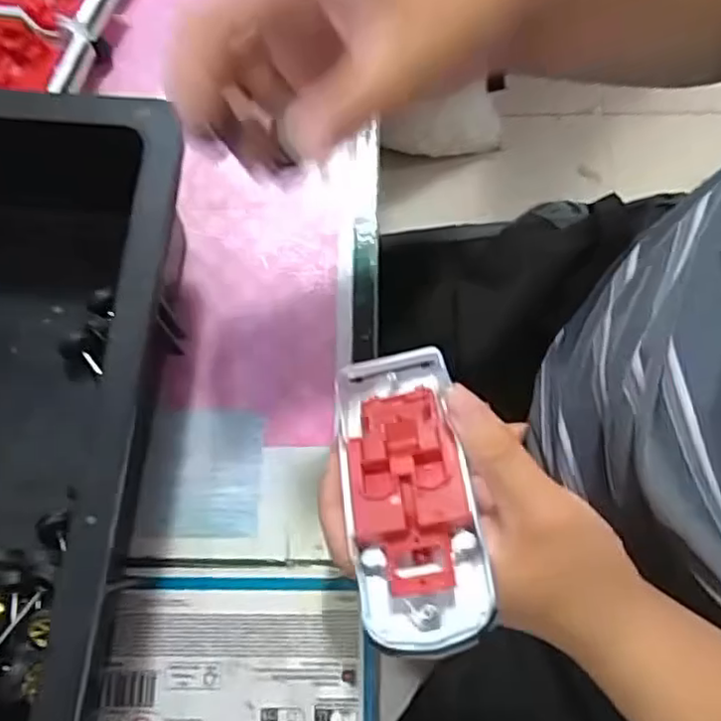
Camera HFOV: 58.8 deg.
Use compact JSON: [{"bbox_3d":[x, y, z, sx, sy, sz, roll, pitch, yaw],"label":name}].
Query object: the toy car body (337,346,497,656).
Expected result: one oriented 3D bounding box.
[{"bbox_3d":[0.020,0.053,0.276,0.051,0.030,0.128,-6,56,-3],"label":"toy car body"}]

